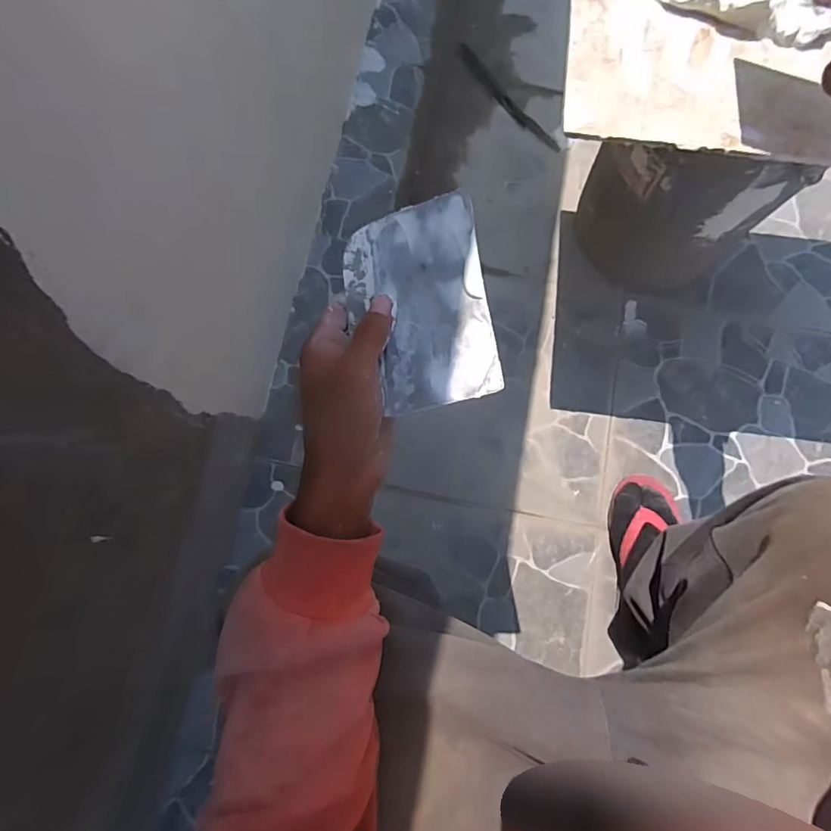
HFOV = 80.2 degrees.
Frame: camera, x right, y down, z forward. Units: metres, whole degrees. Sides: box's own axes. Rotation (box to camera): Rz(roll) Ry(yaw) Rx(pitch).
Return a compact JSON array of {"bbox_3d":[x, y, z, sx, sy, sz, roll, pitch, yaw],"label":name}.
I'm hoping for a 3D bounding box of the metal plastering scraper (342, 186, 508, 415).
[{"bbox_3d":[0.000,-0.073,0.324,0.093,0.004,0.142,-13,73,17],"label":"metal plastering scraper"}]

